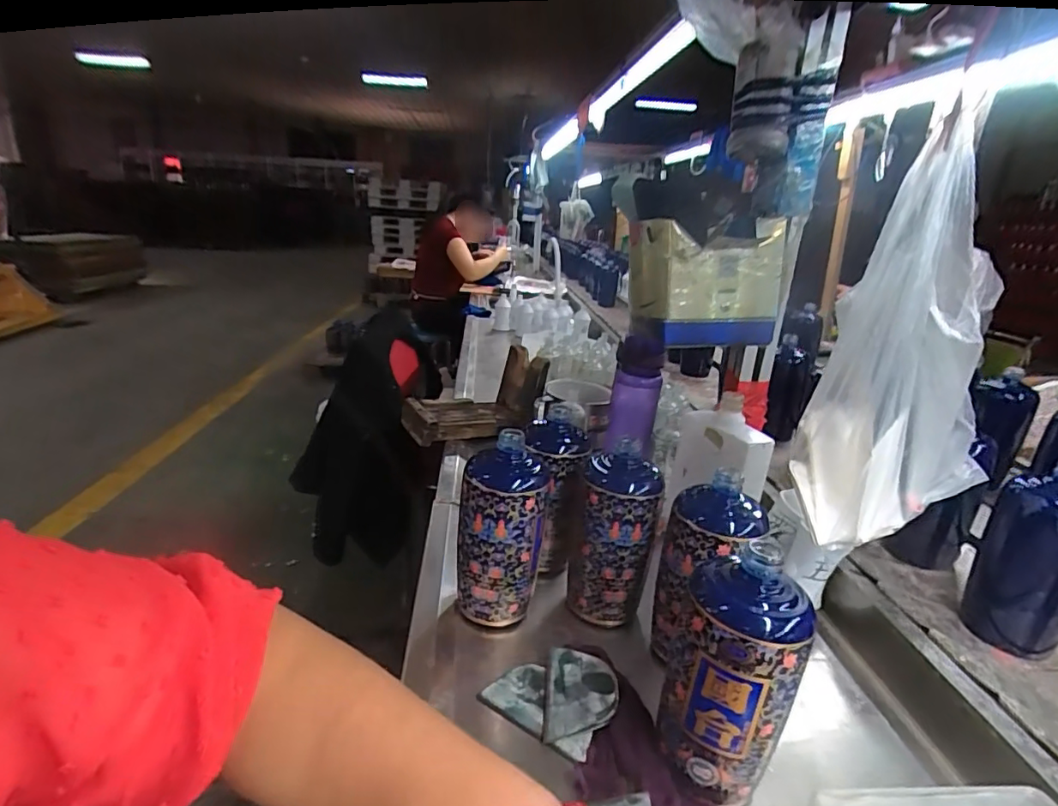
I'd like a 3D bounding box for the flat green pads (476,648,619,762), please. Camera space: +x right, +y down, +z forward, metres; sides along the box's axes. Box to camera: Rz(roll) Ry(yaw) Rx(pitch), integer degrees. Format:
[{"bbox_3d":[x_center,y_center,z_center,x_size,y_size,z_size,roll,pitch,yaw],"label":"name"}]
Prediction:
[{"bbox_3d":[0.023,0.241,0.454,0.095,0.017,0.079,12,34,32],"label":"flat green pads"}]

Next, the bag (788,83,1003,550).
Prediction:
[{"bbox_3d":[0.319,-0.040,0.452,0.149,0.318,0.109,-15,27,-41],"label":"bag"}]

